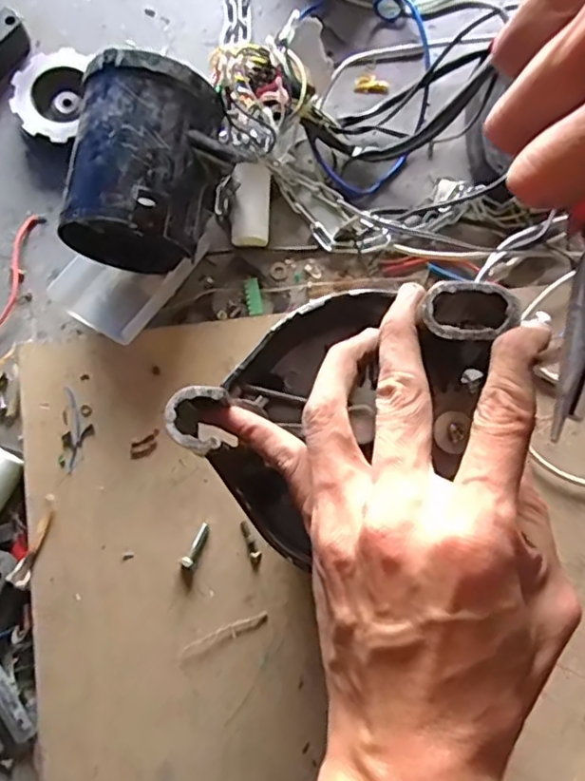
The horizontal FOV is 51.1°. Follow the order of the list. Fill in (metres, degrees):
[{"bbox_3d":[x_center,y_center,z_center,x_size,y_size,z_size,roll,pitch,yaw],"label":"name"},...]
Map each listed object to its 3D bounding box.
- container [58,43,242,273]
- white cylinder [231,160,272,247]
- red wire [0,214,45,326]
[{"bbox_3d":[-0.110,-0.166,0.485,0.112,0.118,0.133,10,78,-2],"label":"container"},{"bbox_3d":[-0.036,-0.162,0.539,0.032,0.038,0.070,2,79,-4],"label":"white cylinder"},{"bbox_3d":[-0.248,-0.088,0.524,0.031,0.006,0.142,26,78,1],"label":"red wire"}]

